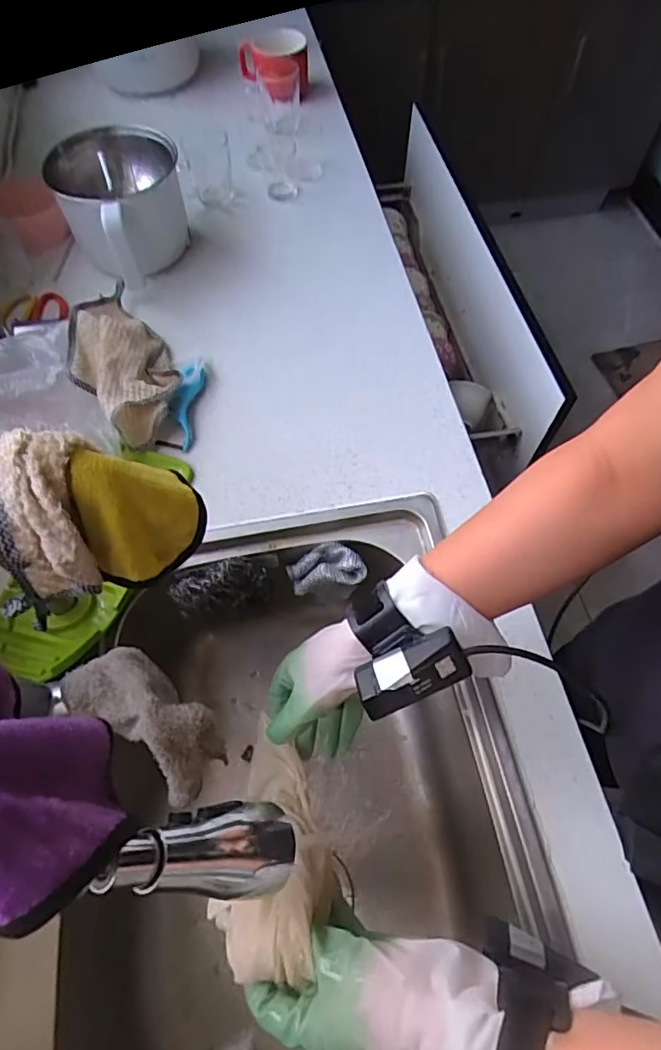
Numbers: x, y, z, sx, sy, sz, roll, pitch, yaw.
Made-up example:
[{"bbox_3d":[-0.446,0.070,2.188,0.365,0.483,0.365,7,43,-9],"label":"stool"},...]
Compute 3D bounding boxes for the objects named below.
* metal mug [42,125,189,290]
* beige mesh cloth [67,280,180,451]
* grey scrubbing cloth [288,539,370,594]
[{"bbox_3d":[-0.262,-0.396,0.711,0.145,0.133,0.160,-11,62,-5],"label":"metal mug"},{"bbox_3d":[-0.246,-0.203,0.649,0.099,0.079,0.249,-19,63,-9],"label":"beige mesh cloth"},{"bbox_3d":[-0.005,0.044,0.584,0.084,0.016,0.045,-15,59,19],"label":"grey scrubbing cloth"}]

